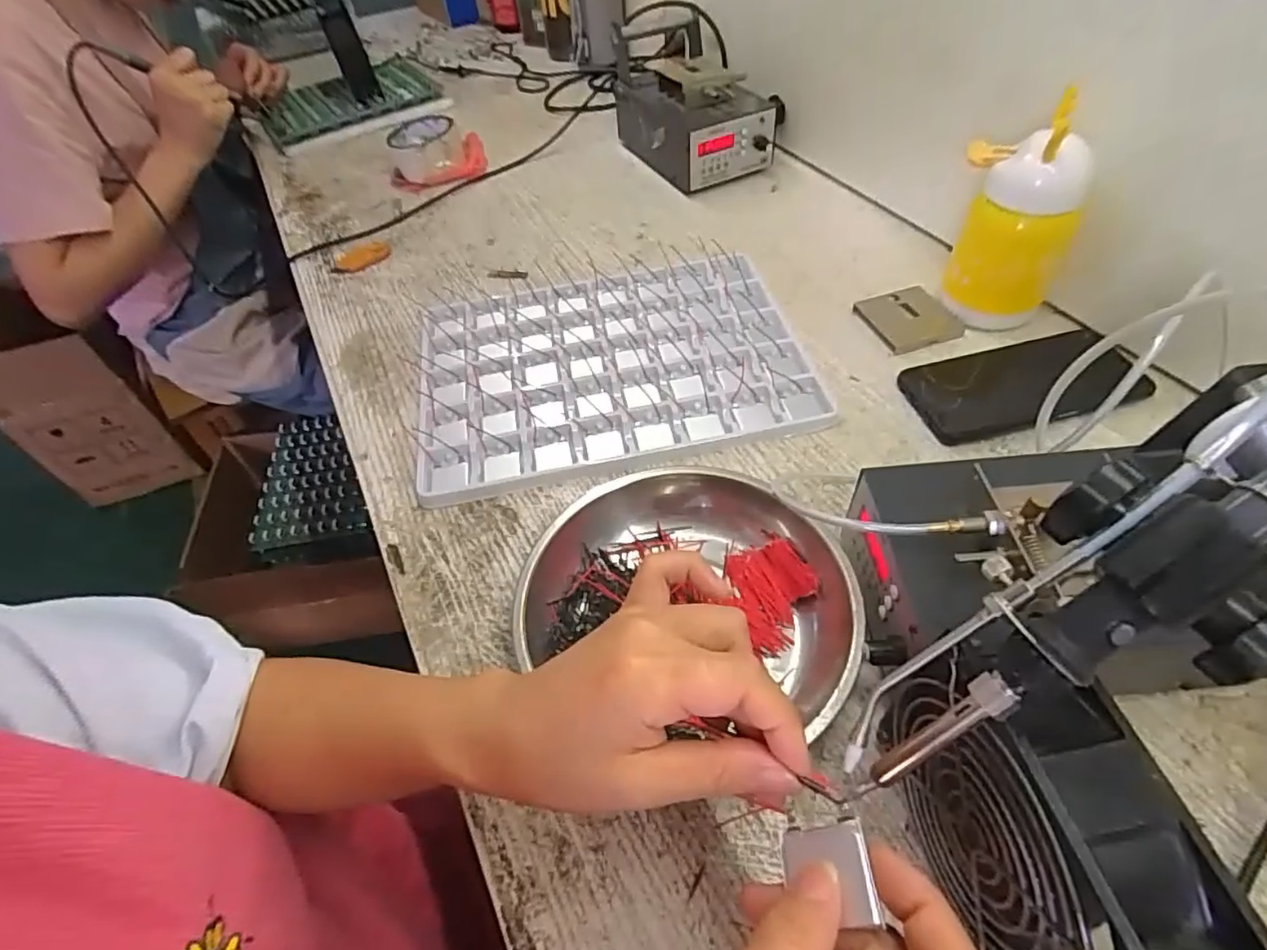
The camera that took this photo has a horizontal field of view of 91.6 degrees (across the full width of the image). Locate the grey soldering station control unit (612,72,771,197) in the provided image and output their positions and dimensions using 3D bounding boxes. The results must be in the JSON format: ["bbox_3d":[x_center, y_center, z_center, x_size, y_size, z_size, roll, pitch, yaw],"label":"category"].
[{"bbox_3d":[0.065,-0.418,0.731,0.115,0.078,0.190,-23,53,-13],"label":"grey soldering station control unit"}]

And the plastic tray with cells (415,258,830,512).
[{"bbox_3d":[-0.021,-0.095,0.515,0.308,0.016,0.236,-12,51,-4],"label":"plastic tray with cells"}]

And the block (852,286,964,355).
[{"bbox_3d":[0.235,-0.133,0.525,0.070,0.007,0.067,-14,51,-6],"label":"block"}]

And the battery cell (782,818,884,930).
[{"bbox_3d":[0.064,0.132,0.205,0.028,0.006,0.030,-18,39,18],"label":"battery cell"}]

